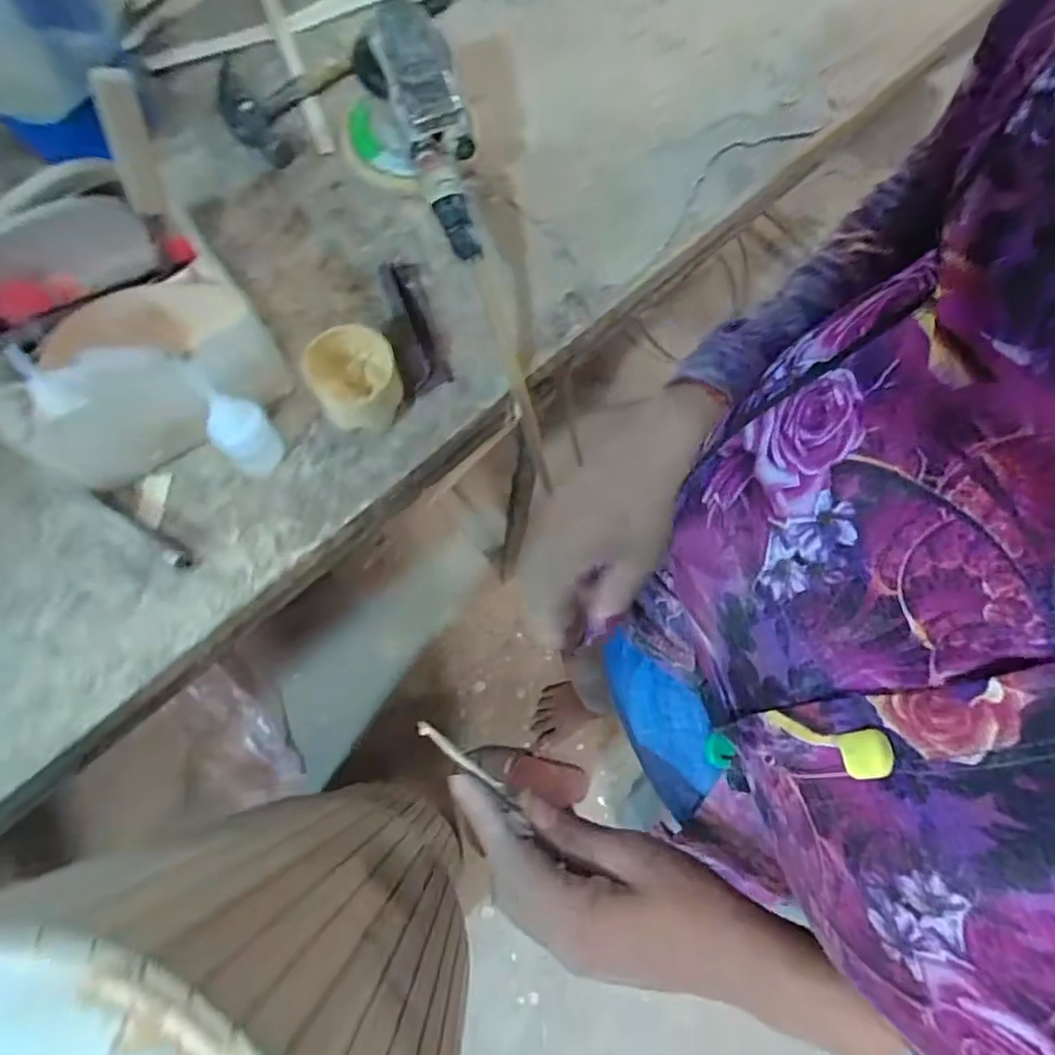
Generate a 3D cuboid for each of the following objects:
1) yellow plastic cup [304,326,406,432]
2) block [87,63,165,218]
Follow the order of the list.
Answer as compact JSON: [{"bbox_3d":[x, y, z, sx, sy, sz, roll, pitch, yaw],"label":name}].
[{"bbox_3d":[-0.114,-0.097,0.419,0.054,0.058,0.059,1,70,-3],"label":"yellow plastic cup"},{"bbox_3d":[-0.236,-0.226,0.369,0.021,0.074,0.011,13,46,2],"label":"block"}]

